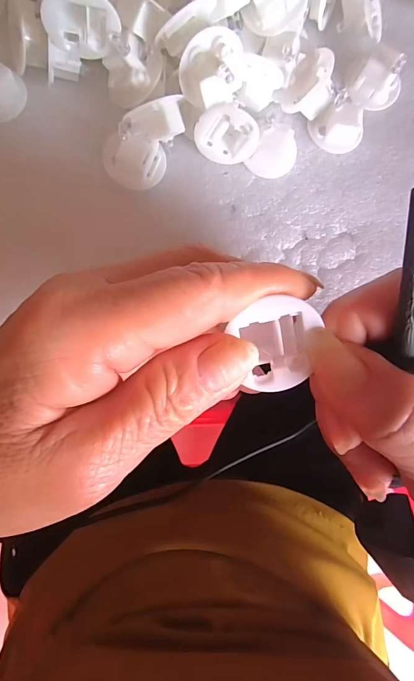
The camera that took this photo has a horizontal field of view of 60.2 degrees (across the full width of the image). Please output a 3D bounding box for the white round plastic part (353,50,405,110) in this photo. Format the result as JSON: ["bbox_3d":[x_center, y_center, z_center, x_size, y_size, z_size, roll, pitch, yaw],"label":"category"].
[{"bbox_3d":[0.101,-0.150,0.204,0.026,0.023,0.025,0,86,-6],"label":"white round plastic part"}]

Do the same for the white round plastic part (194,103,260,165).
[{"bbox_3d":[0.010,-0.108,0.187,0.032,0.028,0.010,8,66,-13],"label":"white round plastic part"}]

